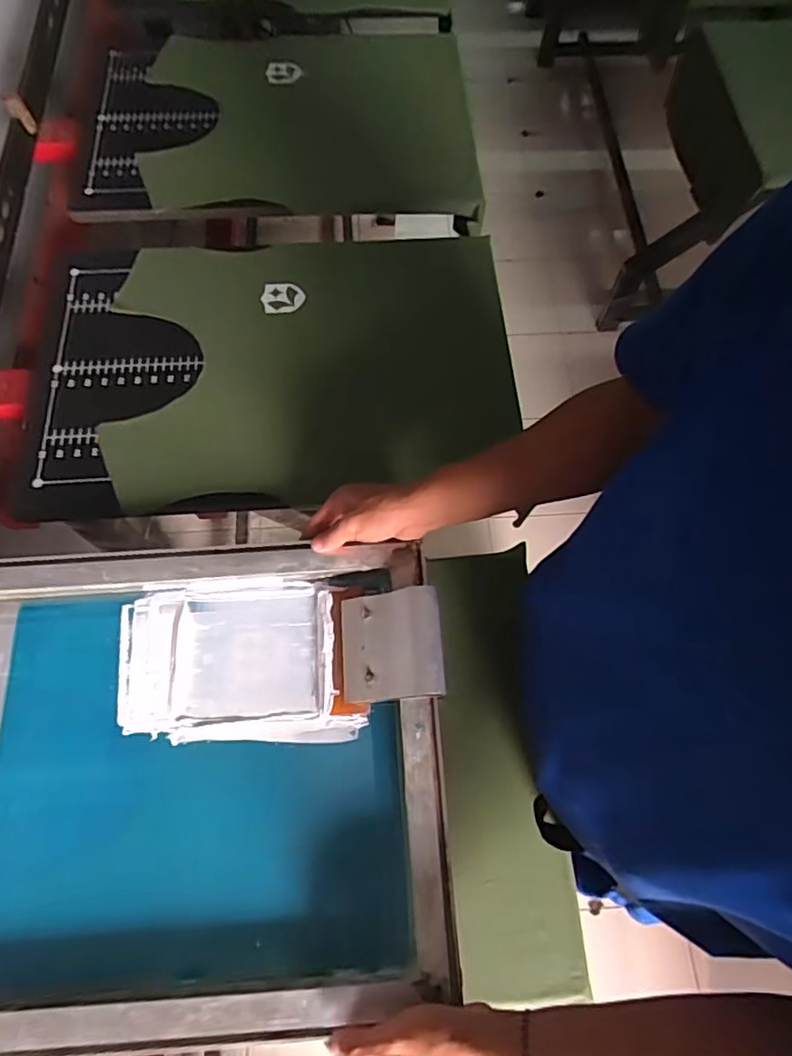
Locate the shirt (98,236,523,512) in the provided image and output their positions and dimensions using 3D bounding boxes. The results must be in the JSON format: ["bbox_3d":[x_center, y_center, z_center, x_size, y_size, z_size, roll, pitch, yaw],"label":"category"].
[{"bbox_3d":[-0.102,-0.205,0.772,0.497,0.081,0.373,-6,68,-2],"label":"shirt"}]

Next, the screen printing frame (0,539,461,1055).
[{"bbox_3d":[-0.216,0.224,0.556,0.515,0.041,0.411,-3,68,-1],"label":"screen printing frame"}]

